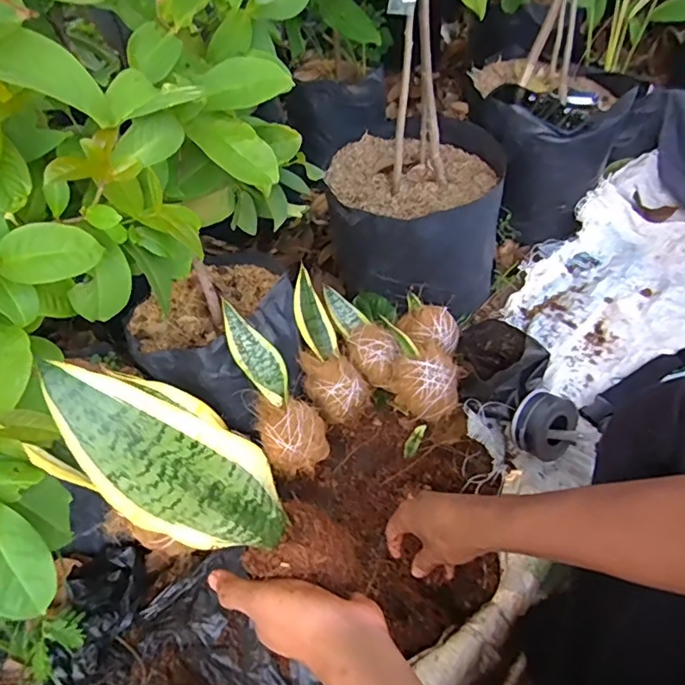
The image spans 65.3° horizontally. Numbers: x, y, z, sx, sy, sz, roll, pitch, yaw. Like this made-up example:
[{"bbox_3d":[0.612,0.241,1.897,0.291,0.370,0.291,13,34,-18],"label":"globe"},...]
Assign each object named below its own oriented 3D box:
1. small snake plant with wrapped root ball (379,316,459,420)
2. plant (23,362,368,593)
[{"bbox_3d":[0.113,0.046,0.744,0.097,0.110,0.083,6,50,12],"label":"small snake plant with wrapped root ball"},{"bbox_3d":[-0.070,0.102,0.341,0.055,0.271,0.056,-18,44,24],"label":"plant"}]

